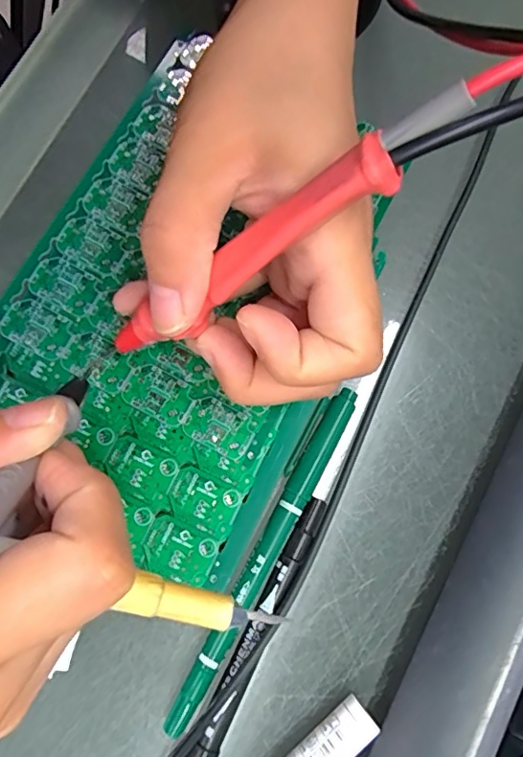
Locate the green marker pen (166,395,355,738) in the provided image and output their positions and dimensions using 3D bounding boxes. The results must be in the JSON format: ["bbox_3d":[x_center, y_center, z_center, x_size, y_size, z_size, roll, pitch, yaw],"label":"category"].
[{"bbox_3d":[0.001,0.066,0.205,0.014,0.013,0.137,28,79,1],"label":"green marker pen"}]

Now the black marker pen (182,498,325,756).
[{"bbox_3d":[-0.011,0.109,0.196,0.013,0.013,0.138,27,79,0],"label":"black marker pen"}]

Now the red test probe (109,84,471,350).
[{"bbox_3d":[-0.003,-0.034,0.147,0.127,0.010,0.012,-27,76,37],"label":"red test probe"}]

